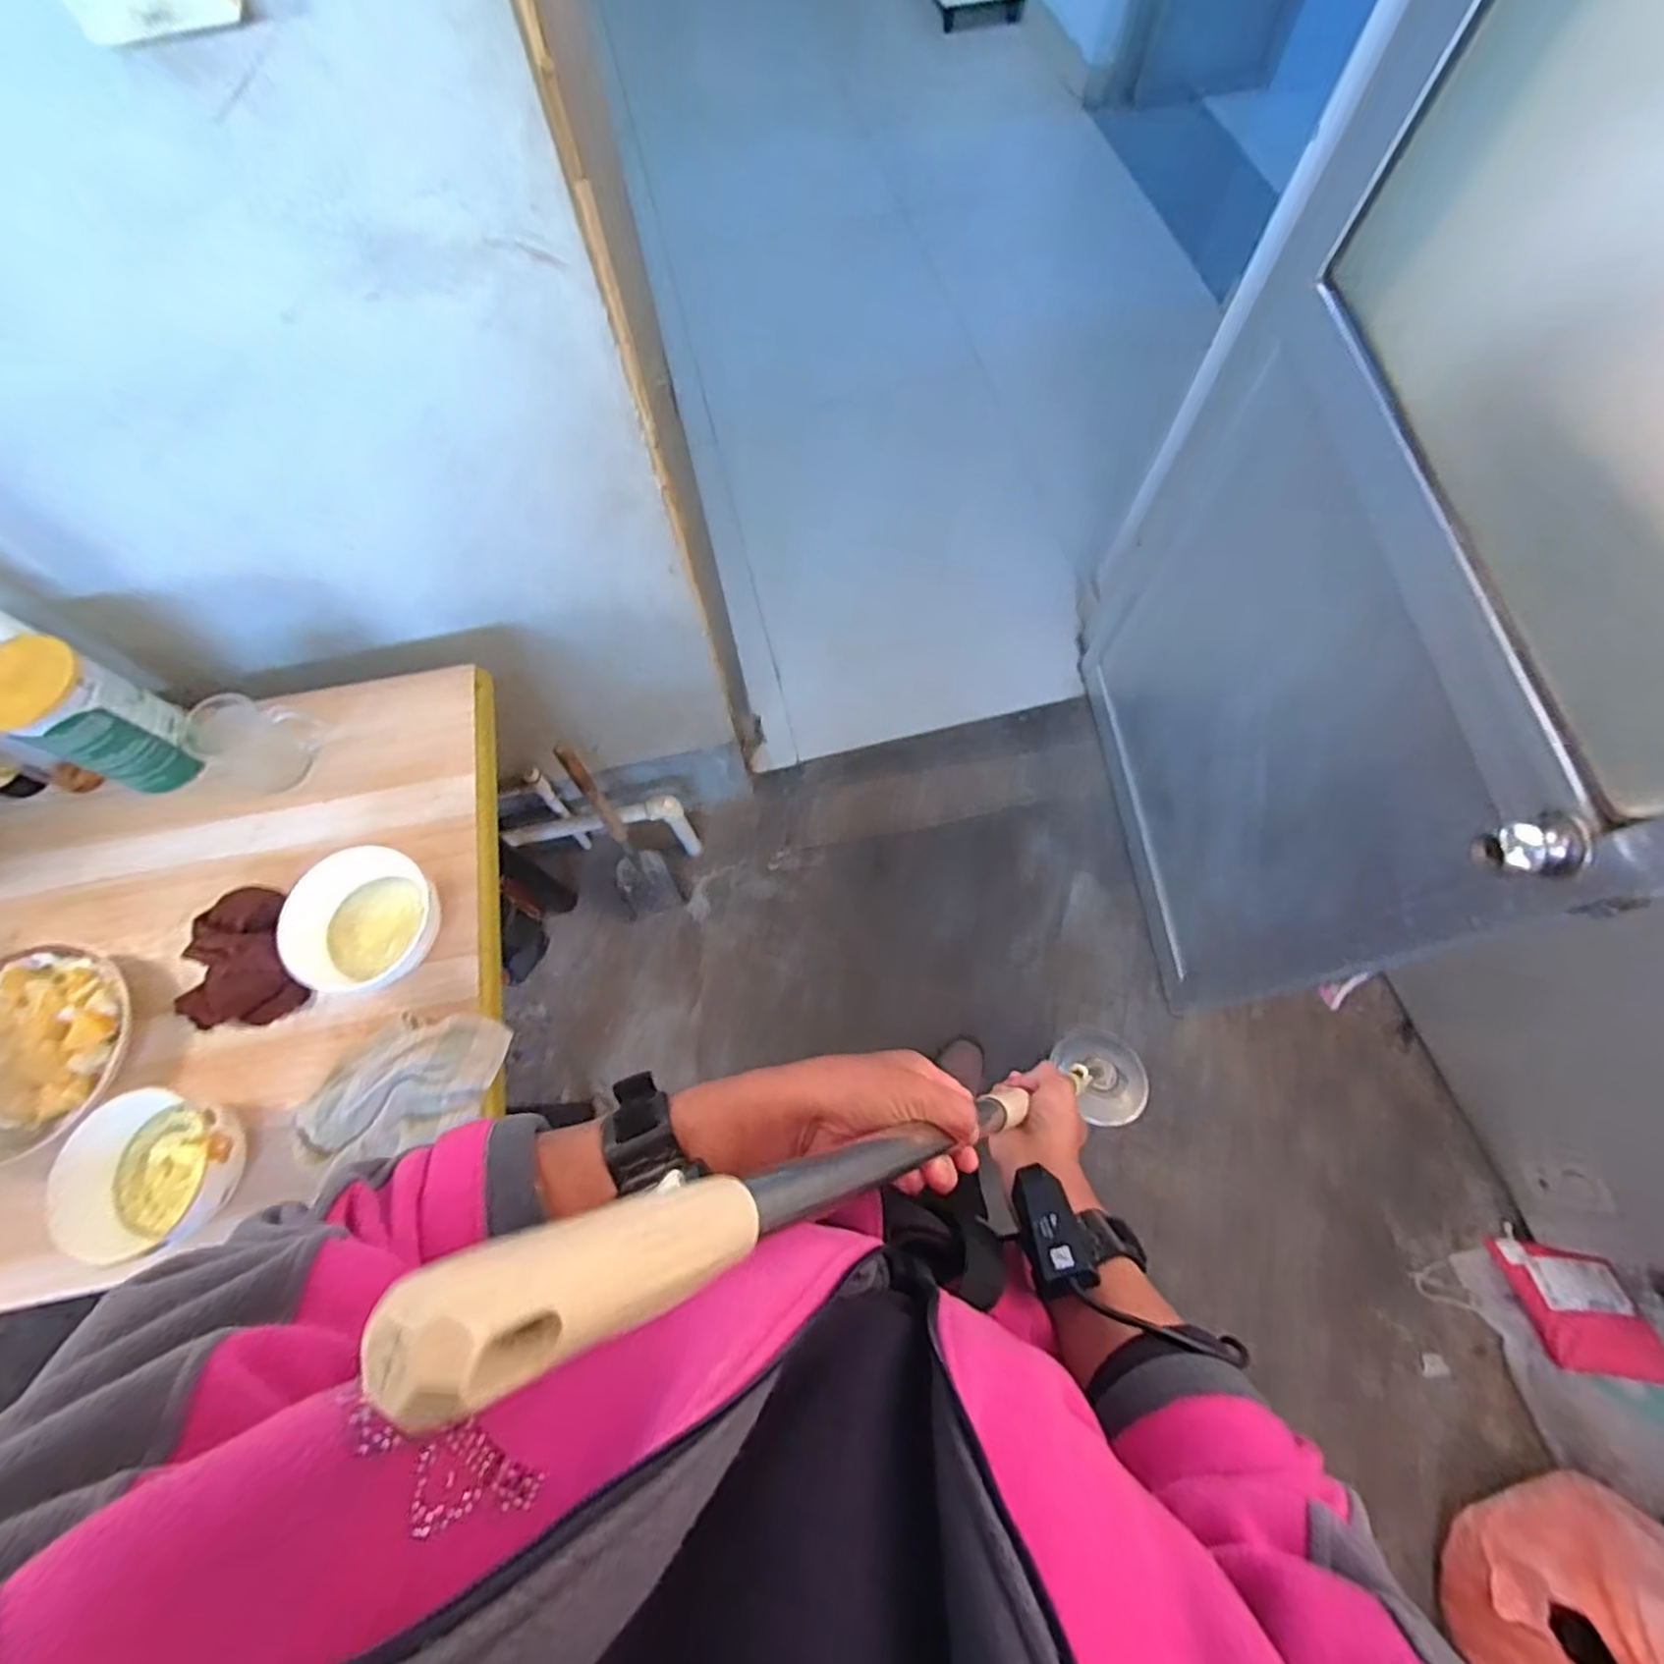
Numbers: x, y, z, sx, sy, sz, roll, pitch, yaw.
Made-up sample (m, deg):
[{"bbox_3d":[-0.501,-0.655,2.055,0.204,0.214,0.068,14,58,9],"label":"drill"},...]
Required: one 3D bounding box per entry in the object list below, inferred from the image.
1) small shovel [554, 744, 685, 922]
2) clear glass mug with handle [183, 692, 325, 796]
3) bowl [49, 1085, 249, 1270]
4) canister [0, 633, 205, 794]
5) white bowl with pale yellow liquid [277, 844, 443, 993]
[{"bbox_3d":[-0.402,0.003,1.337,0.075,0.467,0.111,32,61,31],"label":"small shovel"},{"bbox_3d":[-0.631,-0.101,0.769,0.079,0.100,0.094,23,71,9],"label":"clear glass mug with handle"},{"bbox_3d":[-0.596,0.302,0.626,0.134,0.076,0.134,0,69,1],"label":"bowl"},{"bbox_3d":[-0.771,-0.114,0.748,0.100,0.167,0.102,23,71,9],"label":"canister"},{"bbox_3d":[-0.462,0.092,0.714,0.139,0.075,0.142,0,69,1],"label":"white bowl with pale yellow liquid"}]

